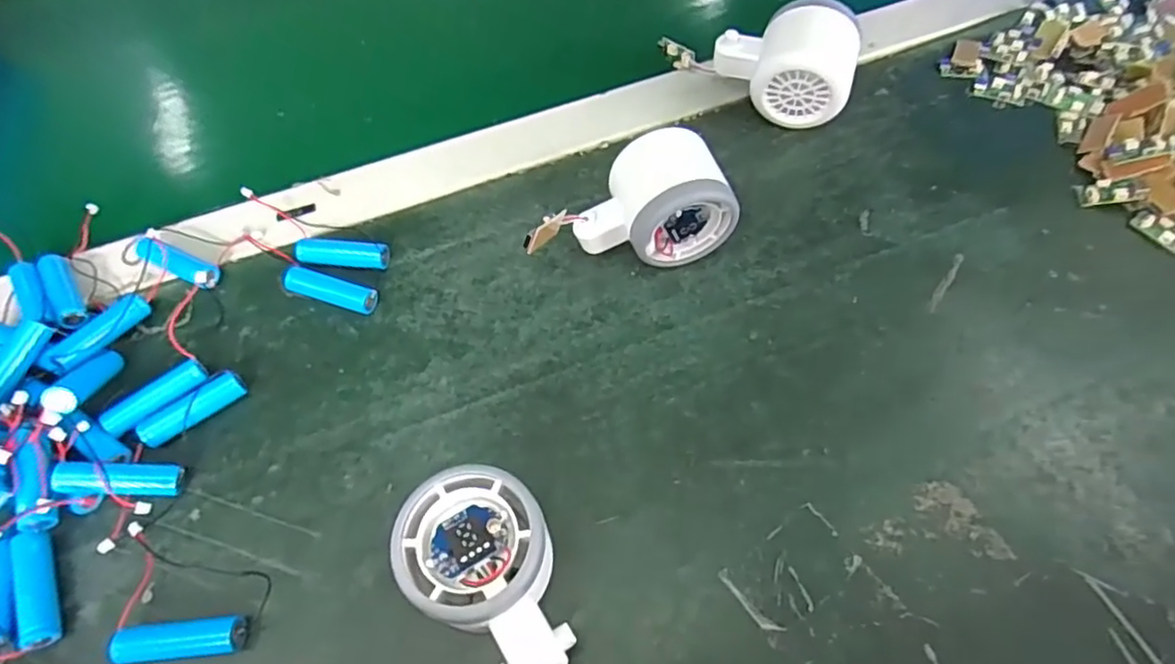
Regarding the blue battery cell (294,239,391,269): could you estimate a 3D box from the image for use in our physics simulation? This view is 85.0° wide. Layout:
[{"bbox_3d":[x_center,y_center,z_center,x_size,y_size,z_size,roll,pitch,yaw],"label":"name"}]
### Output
[{"bbox_3d":[-0.140,-0.044,0.368,0.050,0.013,0.015,2,60,3],"label":"blue battery cell"}]

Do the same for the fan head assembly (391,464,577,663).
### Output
[{"bbox_3d":[-0.038,0.101,0.263,0.061,0.049,0.084,-37,67,-17],"label":"fan head assembly"}]

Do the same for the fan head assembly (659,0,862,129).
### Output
[{"bbox_3d":[0.105,-0.174,0.407,0.123,0.063,0.055,12,61,9],"label":"fan head assembly"}]

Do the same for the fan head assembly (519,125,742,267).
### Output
[{"bbox_3d":[0.023,-0.067,0.353,0.103,0.053,0.057,-16,61,-7],"label":"fan head assembly"}]

